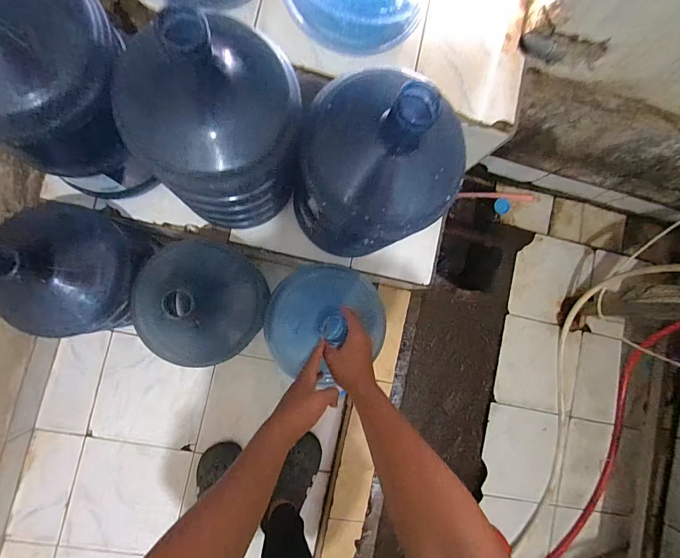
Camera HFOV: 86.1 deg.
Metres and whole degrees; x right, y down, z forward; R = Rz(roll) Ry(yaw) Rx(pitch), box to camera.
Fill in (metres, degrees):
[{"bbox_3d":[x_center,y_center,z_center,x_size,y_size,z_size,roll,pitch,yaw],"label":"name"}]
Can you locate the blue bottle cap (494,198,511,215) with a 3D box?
[{"bbox_3d":[0.581,-0.260,1.304,0.052,0.016,0.056,-1,89,23],"label":"blue bottle cap"}]

